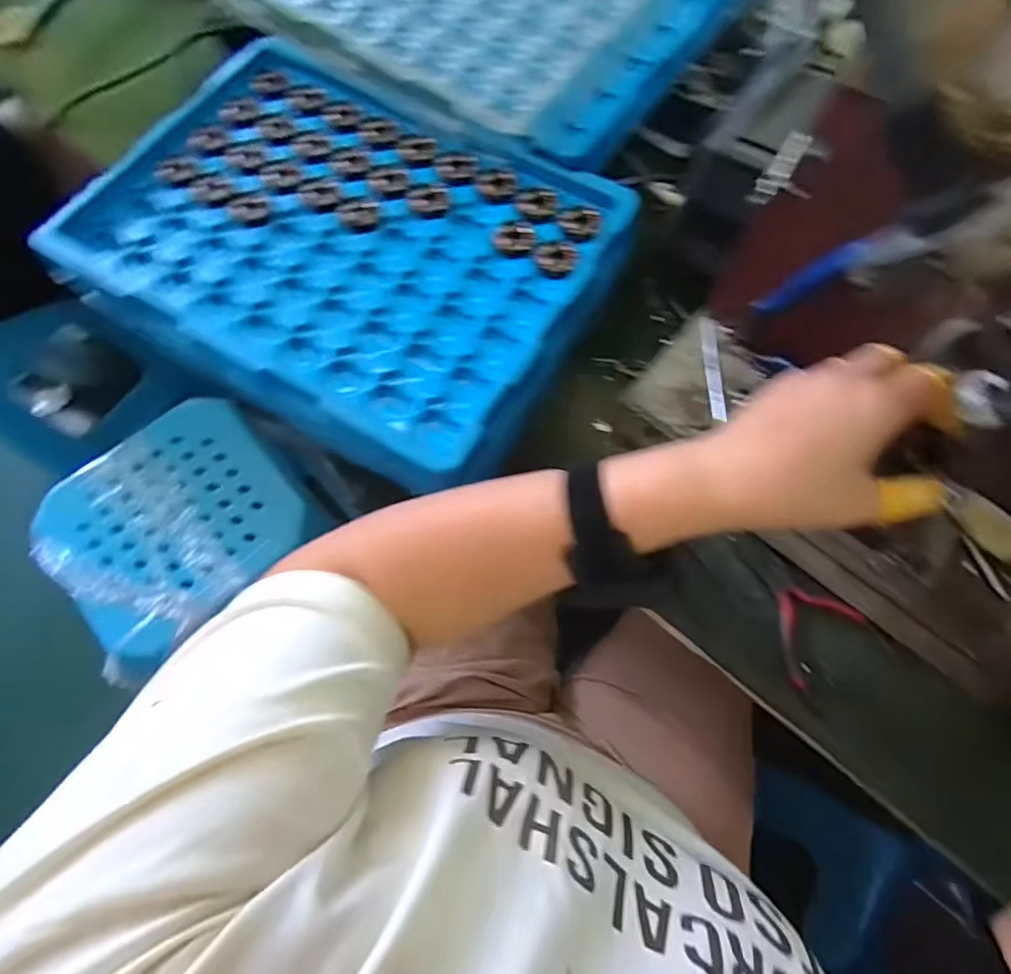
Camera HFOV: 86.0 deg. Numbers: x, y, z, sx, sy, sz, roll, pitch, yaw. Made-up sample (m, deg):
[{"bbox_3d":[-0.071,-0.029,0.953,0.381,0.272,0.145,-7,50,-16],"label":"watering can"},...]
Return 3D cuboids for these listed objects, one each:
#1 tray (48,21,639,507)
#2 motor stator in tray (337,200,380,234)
[{"bbox_3d":[-0.119,-0.184,0.406,0.379,0.033,0.277,28,73,11],"label":"tray"},{"bbox_3d":[-0.115,-0.211,0.424,0.031,0.005,0.028,6,70,3],"label":"motor stator in tray"}]

